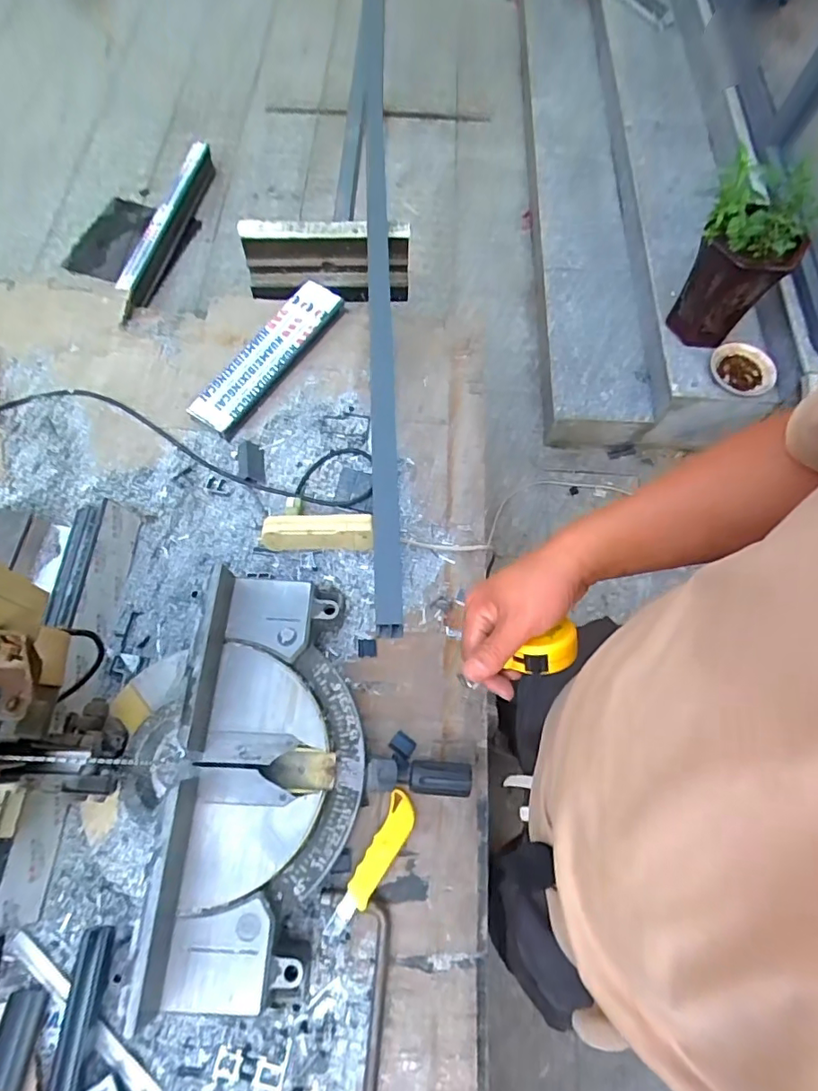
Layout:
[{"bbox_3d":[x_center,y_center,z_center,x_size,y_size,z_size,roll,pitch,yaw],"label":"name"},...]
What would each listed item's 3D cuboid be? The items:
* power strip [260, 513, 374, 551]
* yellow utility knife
[{"bbox_3d":[-0.136,-0.019,0.838,0.162,0.055,0.041,1,66,-2],"label":"power strip"},{"bbox_3d":[-0.044,0.391,0.684,0.040,0.031,0.169,31,69,10],"label":"yellow utility knife"}]

